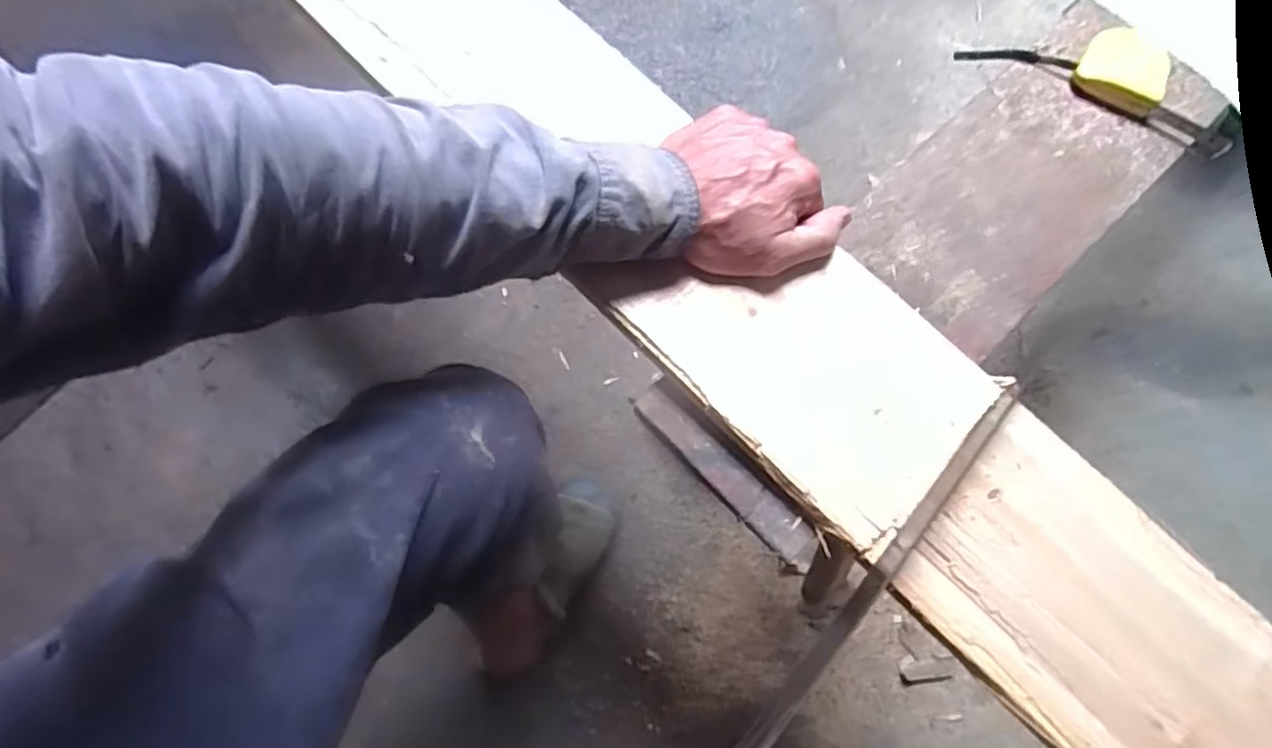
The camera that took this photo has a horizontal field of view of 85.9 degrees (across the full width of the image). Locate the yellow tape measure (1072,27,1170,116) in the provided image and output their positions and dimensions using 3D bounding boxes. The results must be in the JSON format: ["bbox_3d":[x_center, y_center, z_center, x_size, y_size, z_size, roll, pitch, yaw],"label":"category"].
[{"bbox_3d":[0.351,-0.218,0.488,0.059,0.029,0.035,32,67,11],"label":"yellow tape measure"}]

